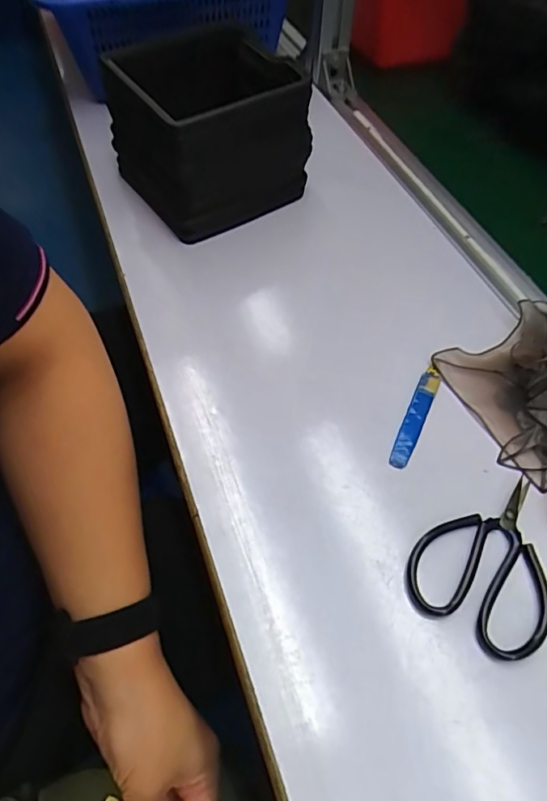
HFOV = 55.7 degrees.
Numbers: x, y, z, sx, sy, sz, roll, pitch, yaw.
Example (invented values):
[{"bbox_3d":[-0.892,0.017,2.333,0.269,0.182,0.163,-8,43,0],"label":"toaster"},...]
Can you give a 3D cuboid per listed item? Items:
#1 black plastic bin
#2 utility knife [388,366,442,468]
[{"bbox_3d":[-0.063,-0.259,0.490,0.152,0.102,0.178,-29,61,-19],"label":"black plastic bin"},{"bbox_3d":[0.104,0.010,0.376,0.015,0.009,0.091,23,58,14],"label":"utility knife"}]

